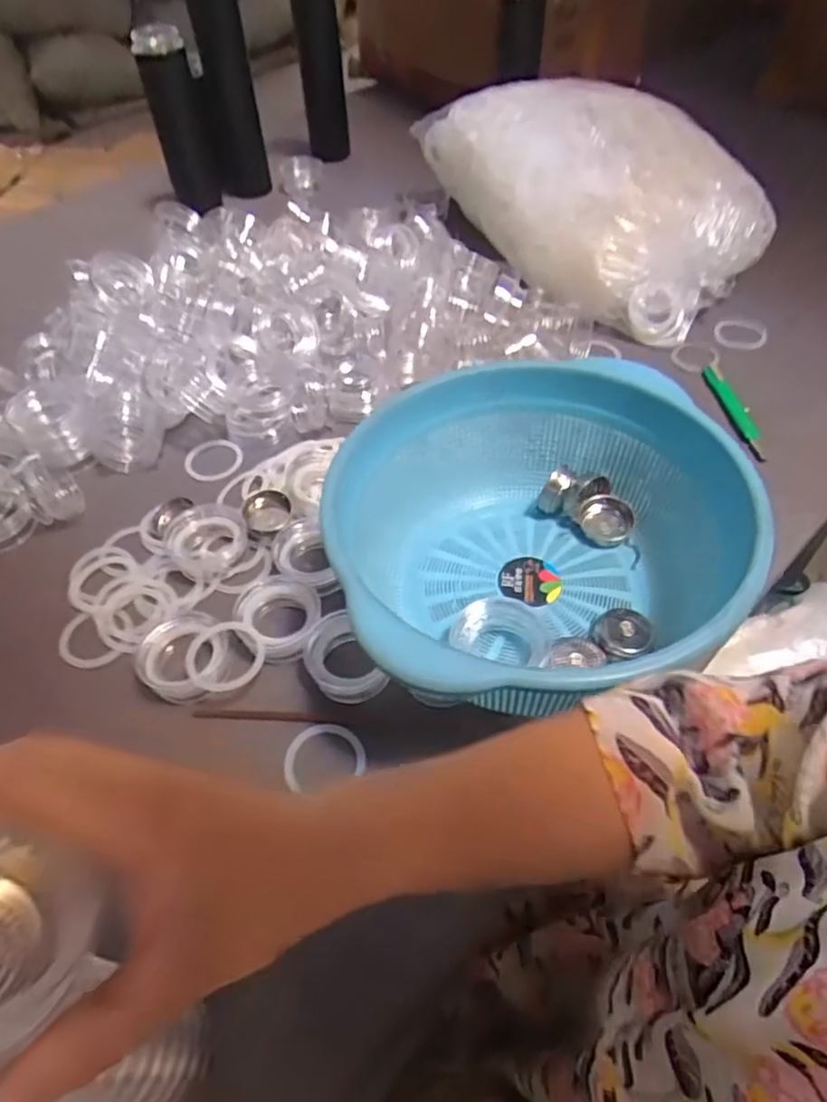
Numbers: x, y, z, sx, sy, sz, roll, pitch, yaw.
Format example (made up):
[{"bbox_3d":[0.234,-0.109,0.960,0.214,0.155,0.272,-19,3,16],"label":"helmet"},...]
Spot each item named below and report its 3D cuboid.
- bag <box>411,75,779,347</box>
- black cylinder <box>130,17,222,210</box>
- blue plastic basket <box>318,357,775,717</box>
[{"bbox_3d":[0.194,-0.471,0.863,0.231,0.166,0.484,-36,58,-24],"label":"bag"},{"bbox_3d":[-0.333,-0.613,0.976,0.077,0.234,0.054,-15,52,-10],"label":"black cylinder"},{"bbox_3d":[0.091,-0.005,0.481,0.278,0.116,0.268,-8,51,-4],"label":"blue plastic basket"}]

